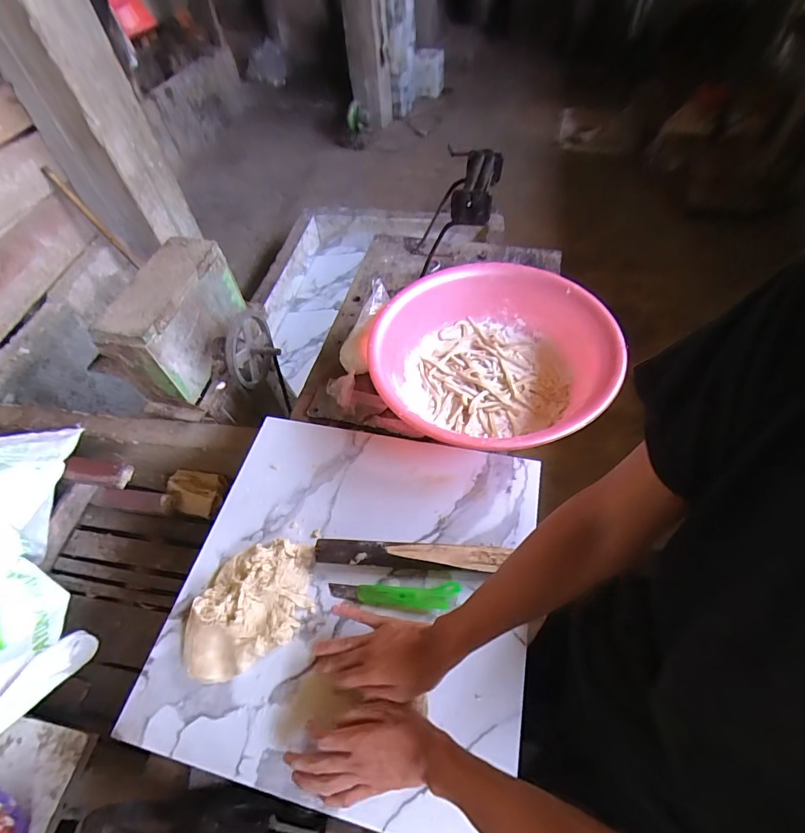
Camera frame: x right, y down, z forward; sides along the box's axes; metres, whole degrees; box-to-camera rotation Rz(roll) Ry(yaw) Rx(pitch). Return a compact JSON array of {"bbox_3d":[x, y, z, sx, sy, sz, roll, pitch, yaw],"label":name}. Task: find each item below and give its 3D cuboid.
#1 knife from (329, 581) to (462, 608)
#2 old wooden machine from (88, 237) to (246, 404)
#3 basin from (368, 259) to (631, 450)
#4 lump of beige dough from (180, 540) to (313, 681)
[{"bbox_3d":[-0.013,0.251,0.605,0.182,0.023,0.034,-2,53,4],"label":"knife"},{"bbox_3d":[-0.565,-0.247,1.077,0.158,0.227,0.357,7,54,10],"label":"old wooden machine"},{"bbox_3d":[0.155,-0.108,0.783,0.403,0.155,0.399,-2,53,3],"label":"basin"},{"bbox_3d":[-0.213,0.263,0.606,0.166,0.039,0.172,-7,53,0],"label":"lump of beige dough"}]

